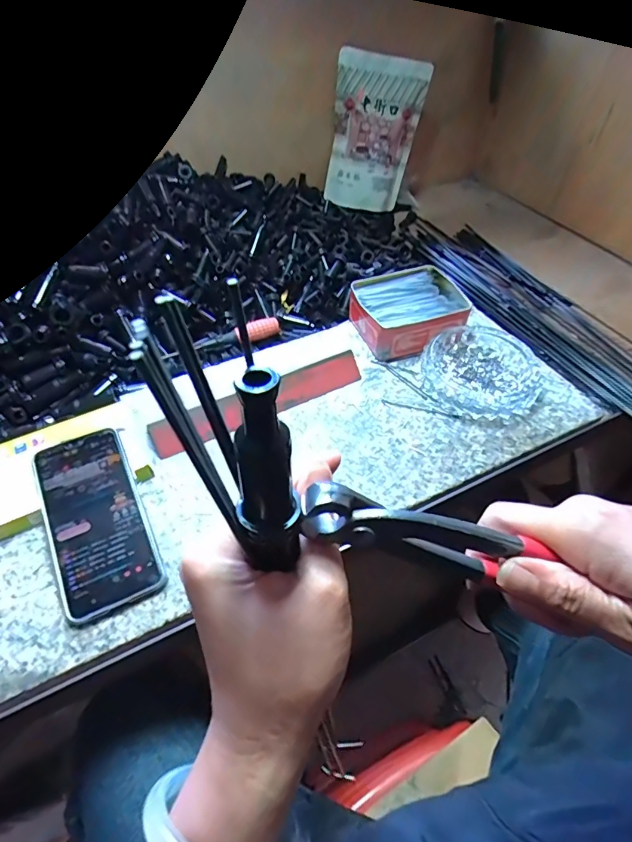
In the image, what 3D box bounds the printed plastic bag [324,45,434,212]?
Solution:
[{"bbox_3d":[0.093,-0.457,0.735,0.133,0.209,0.033,4,31,-7],"label":"printed plastic bag"}]

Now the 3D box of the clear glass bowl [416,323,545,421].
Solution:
[{"bbox_3d":[0.182,-0.056,0.501,0.119,0.023,0.121,0,50,0],"label":"clear glass bowl"}]

